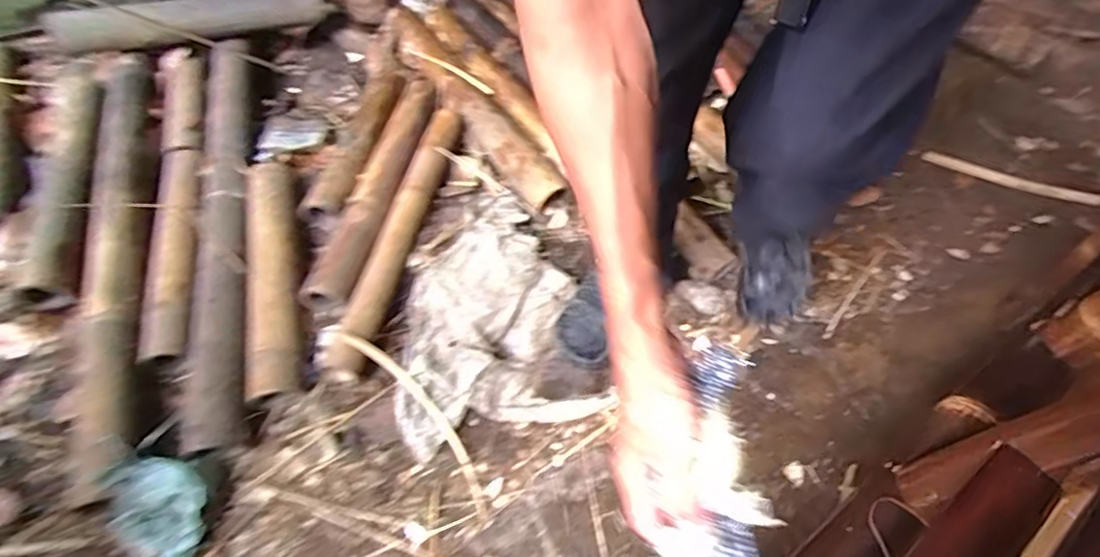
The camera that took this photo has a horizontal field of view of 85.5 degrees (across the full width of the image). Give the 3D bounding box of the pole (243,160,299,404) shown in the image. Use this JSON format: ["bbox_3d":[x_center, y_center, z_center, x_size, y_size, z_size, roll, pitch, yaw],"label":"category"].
[{"bbox_3d":[-0.442,-0.014,0.955,0.077,0.073,0.422,-9,59,-9],"label":"pole"}]

